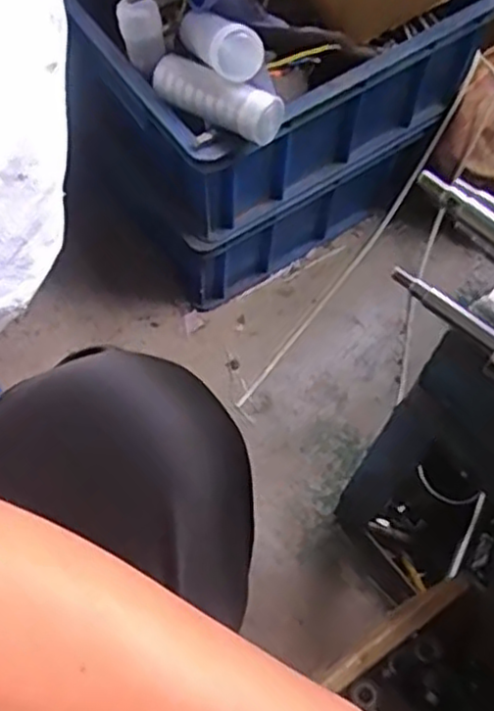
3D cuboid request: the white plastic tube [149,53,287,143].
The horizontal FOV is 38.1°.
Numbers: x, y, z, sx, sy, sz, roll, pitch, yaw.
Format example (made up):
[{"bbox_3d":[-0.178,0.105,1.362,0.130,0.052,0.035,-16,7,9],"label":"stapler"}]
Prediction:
[{"bbox_3d":[-0.028,-0.240,0.649,0.128,0.041,0.040,34,68,13],"label":"white plastic tube"}]

